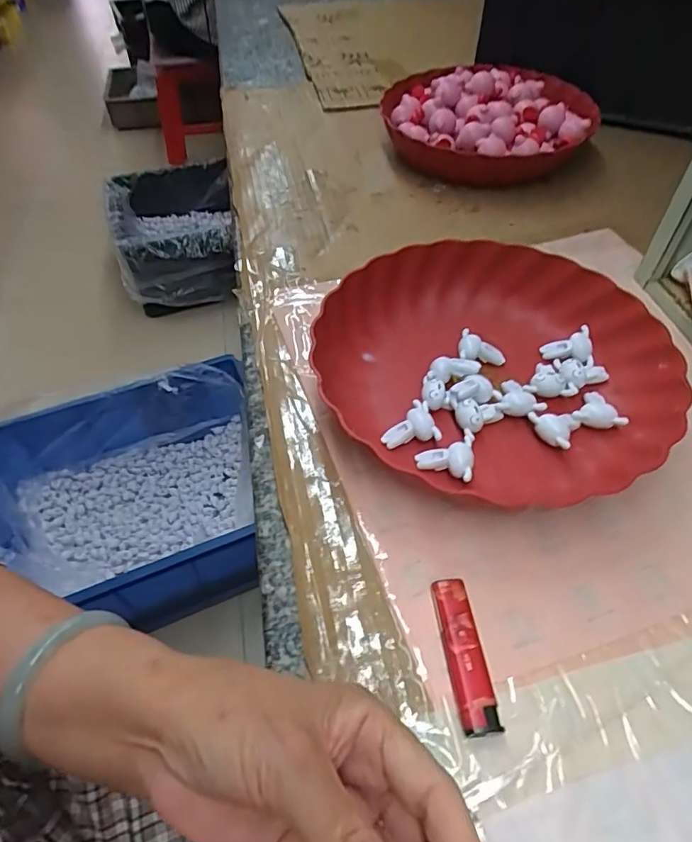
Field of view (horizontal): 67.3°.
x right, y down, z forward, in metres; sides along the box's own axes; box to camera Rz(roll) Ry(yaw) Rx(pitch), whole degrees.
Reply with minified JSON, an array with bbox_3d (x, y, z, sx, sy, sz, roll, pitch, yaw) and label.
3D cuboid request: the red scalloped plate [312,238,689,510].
[{"bbox_3d":[0.109,-0.048,0.383,0.234,0.046,0.224,0,51,0],"label":"red scalloped plate"}]

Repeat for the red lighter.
[{"bbox_3d":[0.061,0.120,0.270,0.020,0.012,0.074,-5,51,-4],"label":"red lighter"}]

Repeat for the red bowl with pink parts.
[{"bbox_3d":[0.162,-0.352,0.613,0.231,0.063,0.213,0,51,0],"label":"red bowl with pink parts"}]

